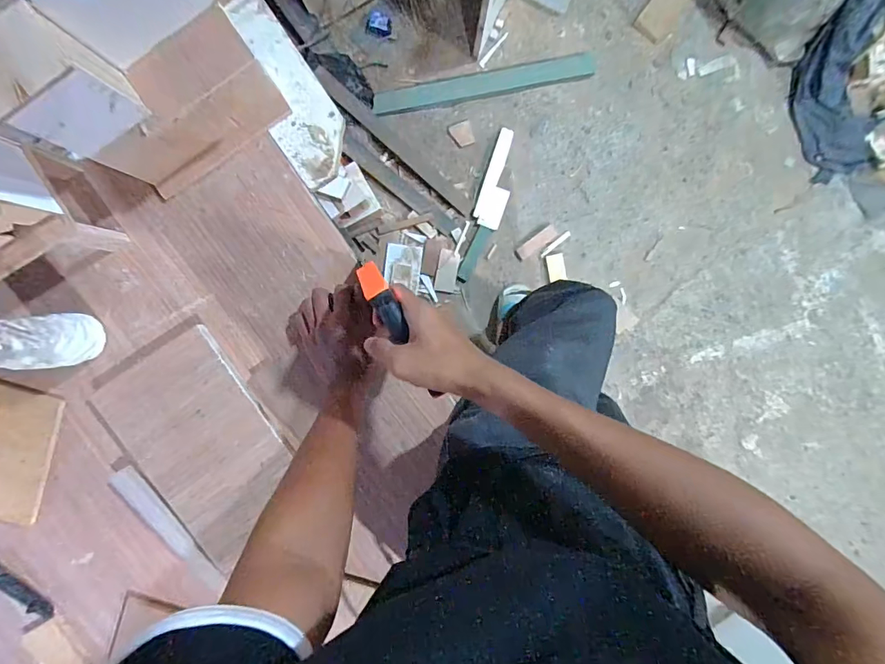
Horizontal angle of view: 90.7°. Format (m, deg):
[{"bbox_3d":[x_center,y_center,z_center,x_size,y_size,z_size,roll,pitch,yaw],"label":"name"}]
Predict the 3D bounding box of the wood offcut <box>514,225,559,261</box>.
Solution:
[{"bbox_3d":[0.282,-0.265,1.310,0.137,0.014,0.045,-36,94,1],"label":"wood offcut"}]

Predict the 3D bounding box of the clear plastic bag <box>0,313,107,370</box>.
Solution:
[{"bbox_3d":[-0.480,0.012,0.521,0.073,0.111,0.065,-3,94,-1],"label":"clear plastic bag"}]

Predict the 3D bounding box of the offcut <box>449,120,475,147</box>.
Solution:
[{"bbox_3d":[0.058,-0.579,1.279,0.062,0.008,0.066,-17,94,0],"label":"offcut"}]

